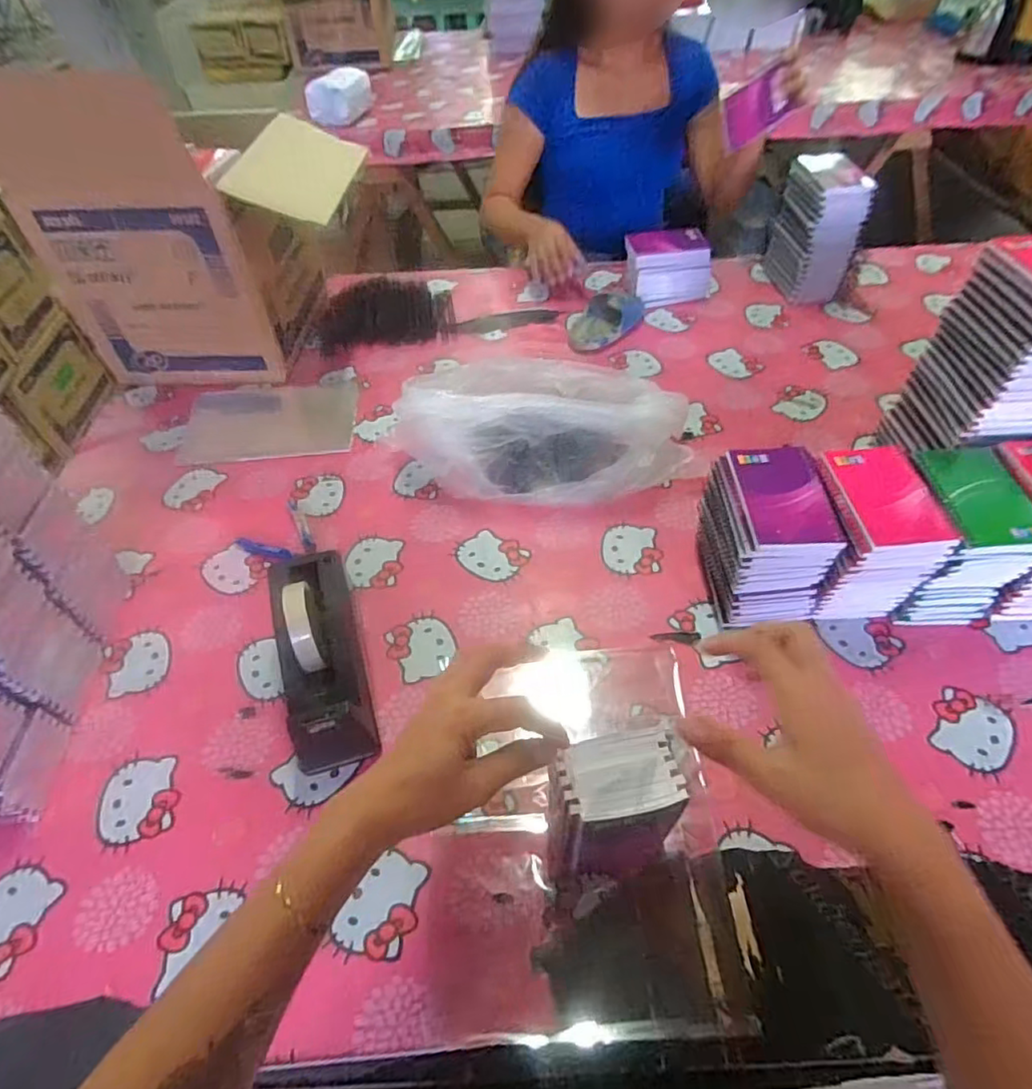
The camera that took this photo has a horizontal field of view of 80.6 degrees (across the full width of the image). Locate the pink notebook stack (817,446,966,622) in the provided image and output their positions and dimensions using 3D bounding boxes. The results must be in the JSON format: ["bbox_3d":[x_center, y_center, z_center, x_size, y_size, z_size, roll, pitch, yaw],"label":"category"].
[{"bbox_3d":[0.362,-0.002,0.649,0.100,0.148,0.126,-6,51,-3],"label":"pink notebook stack"}]

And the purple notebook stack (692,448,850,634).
[{"bbox_3d":[0.262,-0.001,0.649,0.101,0.149,0.128,-5,50,-2],"label":"purple notebook stack"}]

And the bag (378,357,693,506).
[{"bbox_3d":[0.033,-0.172,0.821,0.364,0.122,0.237,11,52,11],"label":"bag"}]

